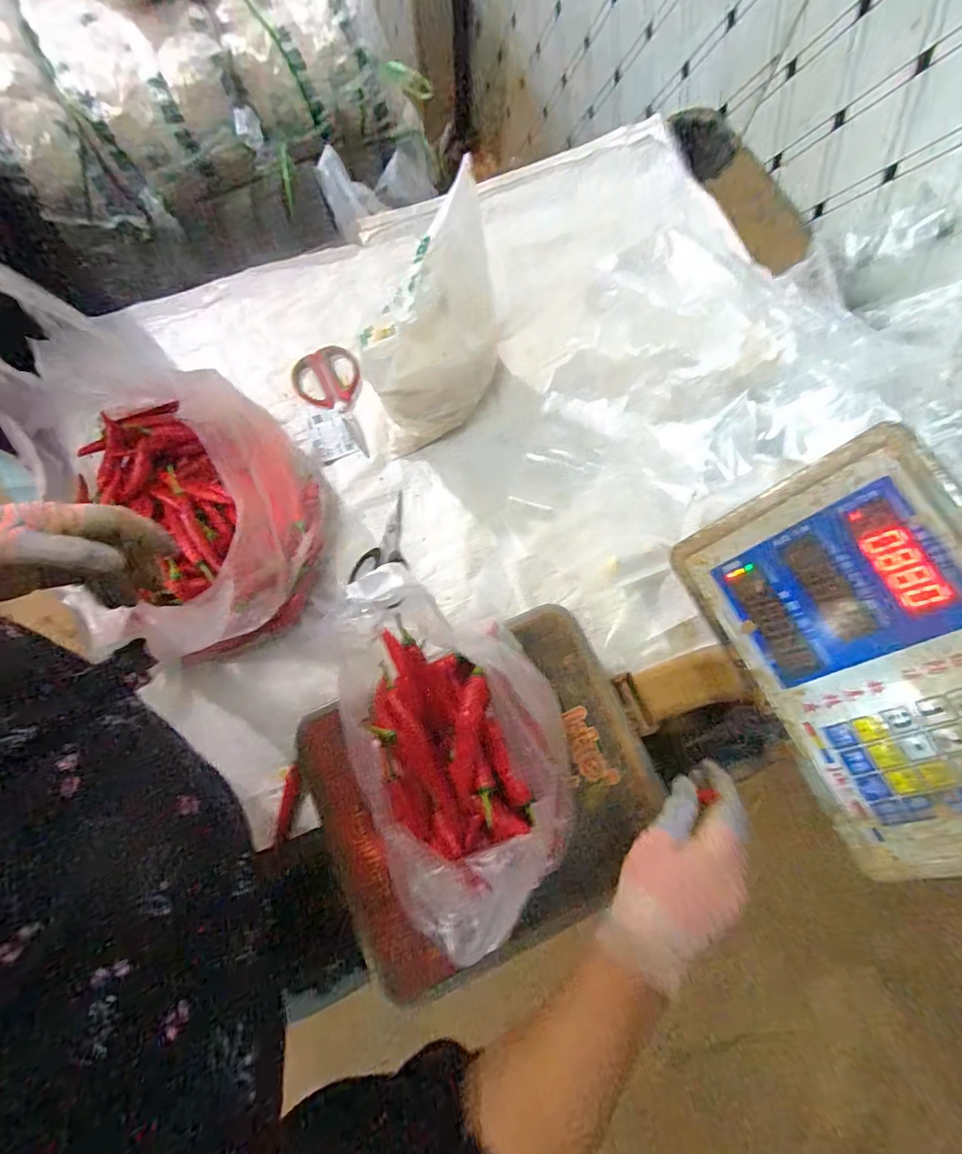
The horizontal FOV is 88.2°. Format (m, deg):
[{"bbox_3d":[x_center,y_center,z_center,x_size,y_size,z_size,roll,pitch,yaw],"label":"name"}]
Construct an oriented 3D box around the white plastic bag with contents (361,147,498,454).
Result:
[{"bbox_3d":[-0.059,-0.299,0.627,0.154,0.238,0.188,3,76,1],"label":"white plastic bag with contents"}]

